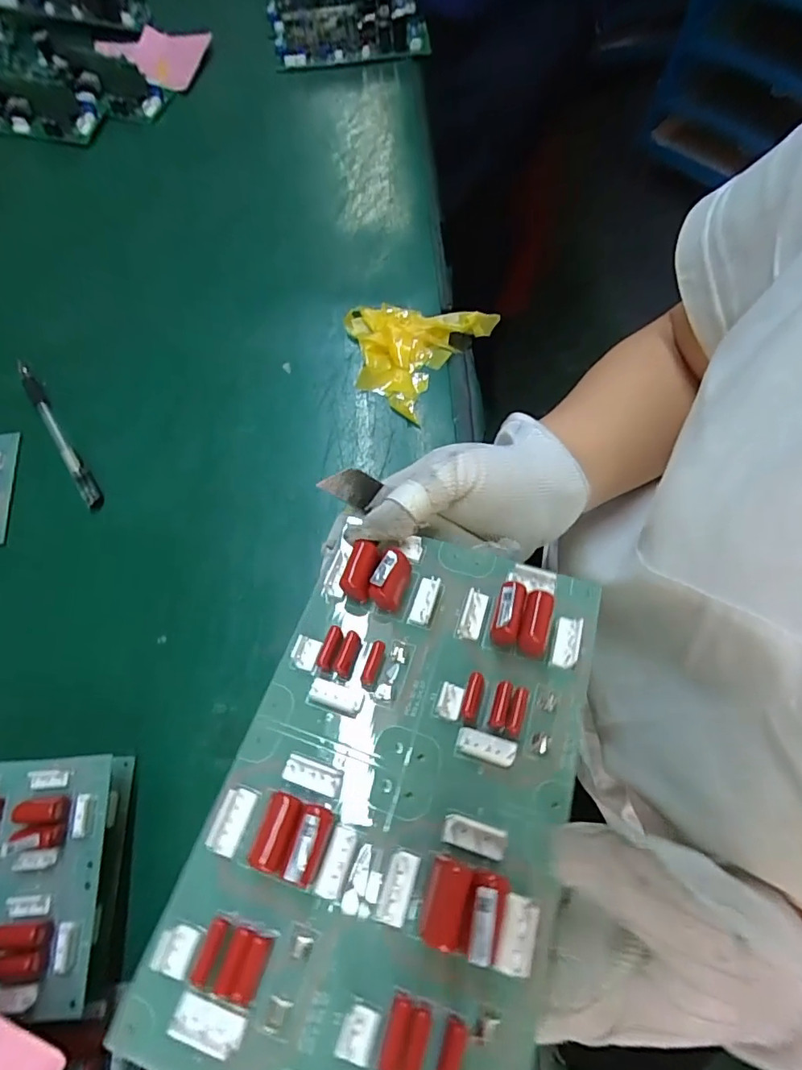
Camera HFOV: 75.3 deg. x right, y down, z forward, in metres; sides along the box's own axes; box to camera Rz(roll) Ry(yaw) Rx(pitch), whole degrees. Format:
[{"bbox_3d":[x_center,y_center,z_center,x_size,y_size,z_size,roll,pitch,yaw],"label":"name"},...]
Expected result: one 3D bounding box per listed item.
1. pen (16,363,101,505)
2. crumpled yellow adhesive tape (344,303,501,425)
[{"bbox_3d":[-0.274,-0.082,0.416,0.012,0.012,0.154,-34,72,-11],"label":"pen"},{"bbox_3d":[0.004,-0.168,0.442,0.104,0.019,0.118,33,73,12],"label":"crumpled yellow adhesive tape"}]

